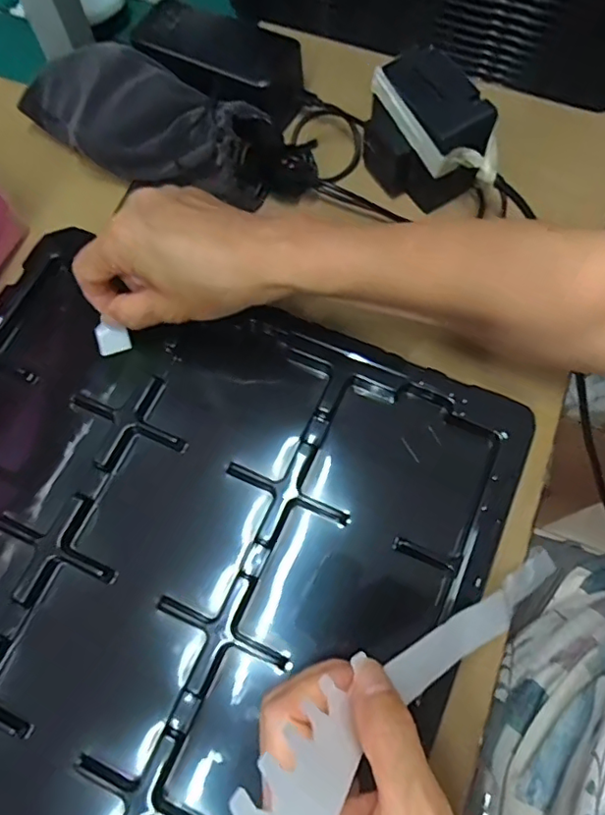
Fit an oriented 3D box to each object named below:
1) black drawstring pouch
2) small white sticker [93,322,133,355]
[{"bbox_3d":[-0.117,-0.207,0.411,0.191,0.061,0.066,24,72,10],"label":"black drawstring pouch"},{"bbox_3d":[-0.121,-0.045,0.361,0.021,0.005,0.020,-13,69,-4],"label":"small white sticker"}]

